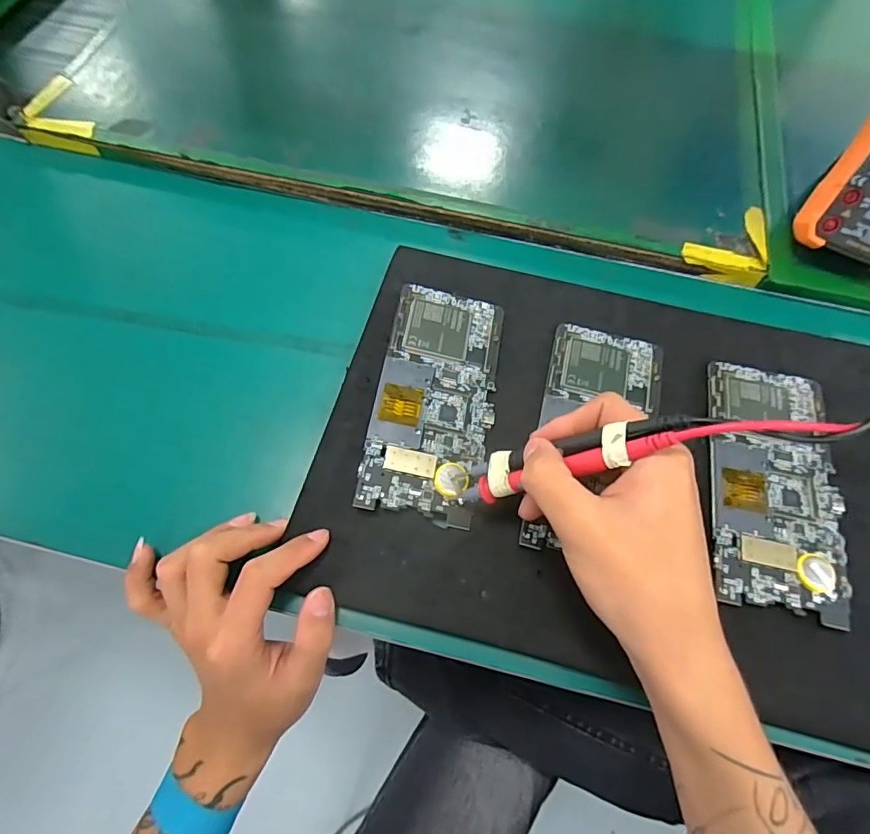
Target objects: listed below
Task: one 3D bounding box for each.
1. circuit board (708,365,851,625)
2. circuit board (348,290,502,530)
[{"bbox_3d":[0.202,0.036,0.298,0.070,0.010,0.153,12,65,4],"label":"circuit board"},{"bbox_3d":[0.001,-0.014,0.311,0.070,0.006,0.153,14,66,-7],"label":"circuit board"}]

